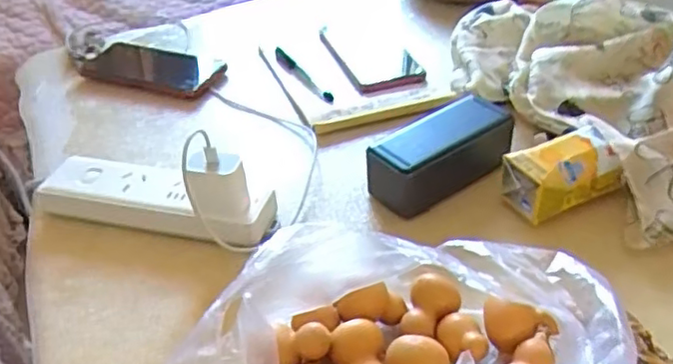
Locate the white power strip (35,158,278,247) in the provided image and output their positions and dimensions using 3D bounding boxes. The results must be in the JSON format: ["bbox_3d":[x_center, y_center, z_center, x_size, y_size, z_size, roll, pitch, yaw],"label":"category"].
[{"bbox_3d":[-0.145,0.018,0.533,0.209,0.033,0.052,8,40,15],"label":"white power strip"}]

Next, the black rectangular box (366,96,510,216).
[{"bbox_3d":[0.089,-0.020,0.556,0.132,0.056,0.062,-24,42,-23],"label":"black rectangular box"}]

